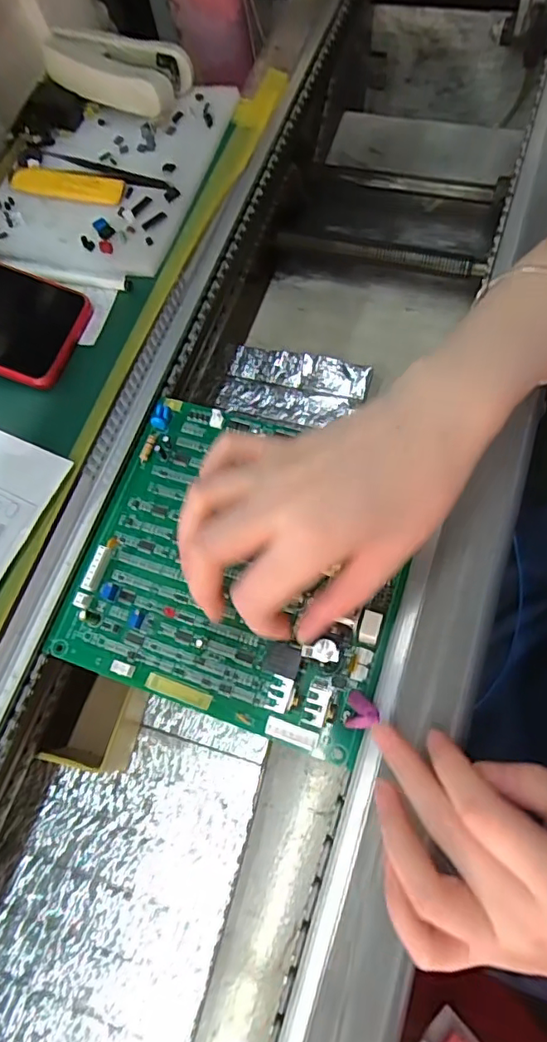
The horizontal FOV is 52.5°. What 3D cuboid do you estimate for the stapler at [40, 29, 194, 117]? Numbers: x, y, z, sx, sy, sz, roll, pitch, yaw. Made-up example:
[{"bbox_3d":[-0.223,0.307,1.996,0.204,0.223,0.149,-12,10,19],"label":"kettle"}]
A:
[{"bbox_3d":[-0.124,-0.350,0.441,0.114,0.040,0.048,18,75,10],"label":"stapler"}]

